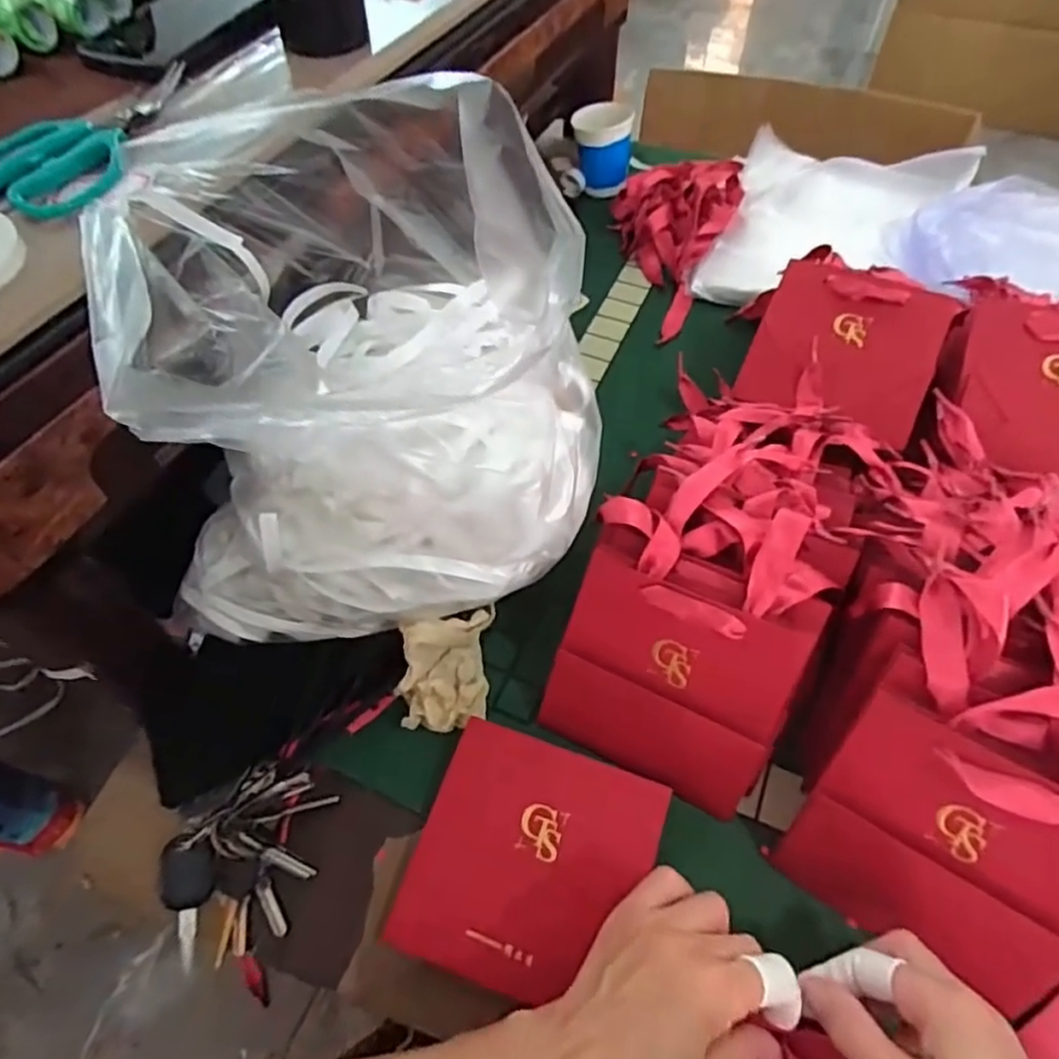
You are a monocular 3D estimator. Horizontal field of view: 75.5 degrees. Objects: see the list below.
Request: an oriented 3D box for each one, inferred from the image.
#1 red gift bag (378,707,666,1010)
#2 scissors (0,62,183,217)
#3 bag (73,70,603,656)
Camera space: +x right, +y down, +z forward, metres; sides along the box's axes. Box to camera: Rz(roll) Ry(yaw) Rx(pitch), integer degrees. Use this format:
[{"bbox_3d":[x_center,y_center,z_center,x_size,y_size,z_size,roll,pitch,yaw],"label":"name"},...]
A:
[{"bbox_3d":[0.001,0.205,0.422,0.138,0.007,0.137,15,67,12],"label":"red gift bag"},{"bbox_3d":[-0.261,-0.238,0.417,0.076,0.020,0.152,25,59,16],"label":"scissors"},{"bbox_3d":[-0.098,-0.094,0.435,0.263,0.233,0.242,1,56,1],"label":"bag"}]

